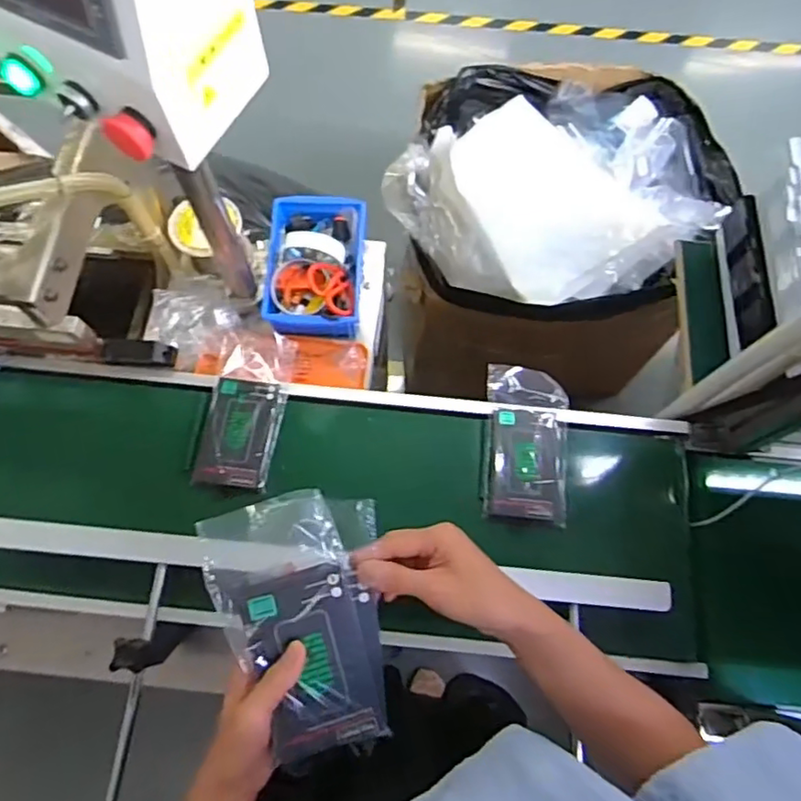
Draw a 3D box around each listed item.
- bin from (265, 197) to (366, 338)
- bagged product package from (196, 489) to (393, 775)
[{"bbox_3d":[-0.123,-0.199,0.902,0.141,0.064,0.210,3,71,0],"label":"bin"},{"bbox_3d":[-0.067,0.170,0.450,0.117,0.025,0.196,-11,89,-7],"label":"bagged product package"}]

